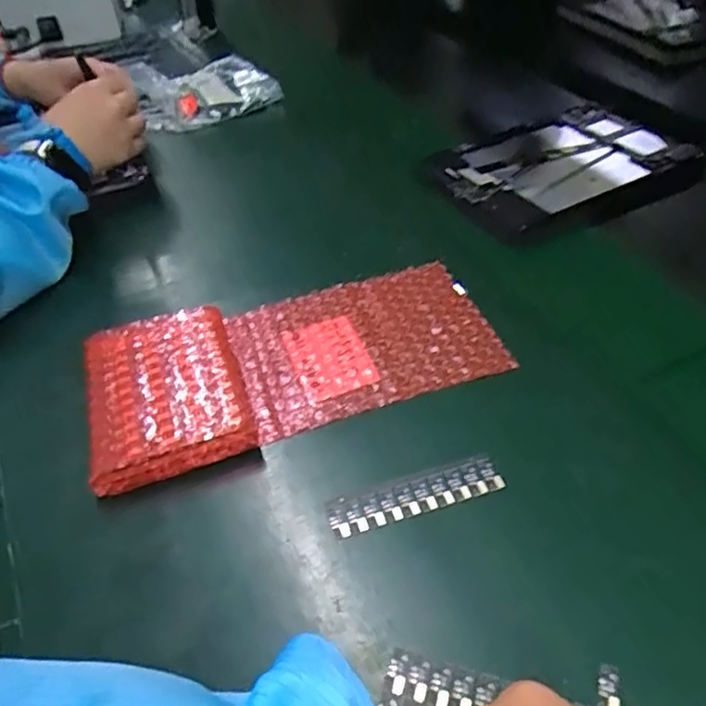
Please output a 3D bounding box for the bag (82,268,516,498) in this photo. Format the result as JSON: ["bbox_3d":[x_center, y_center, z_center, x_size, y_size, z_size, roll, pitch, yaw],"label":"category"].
[{"bbox_3d":[-0.039,-0.001,0.421,0.268,0.027,0.124,-17,46,-12],"label":"bag"}]

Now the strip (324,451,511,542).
[{"bbox_3d":[0.035,0.080,0.349,0.098,0.004,0.024,-14,45,-9],"label":"strip"}]

